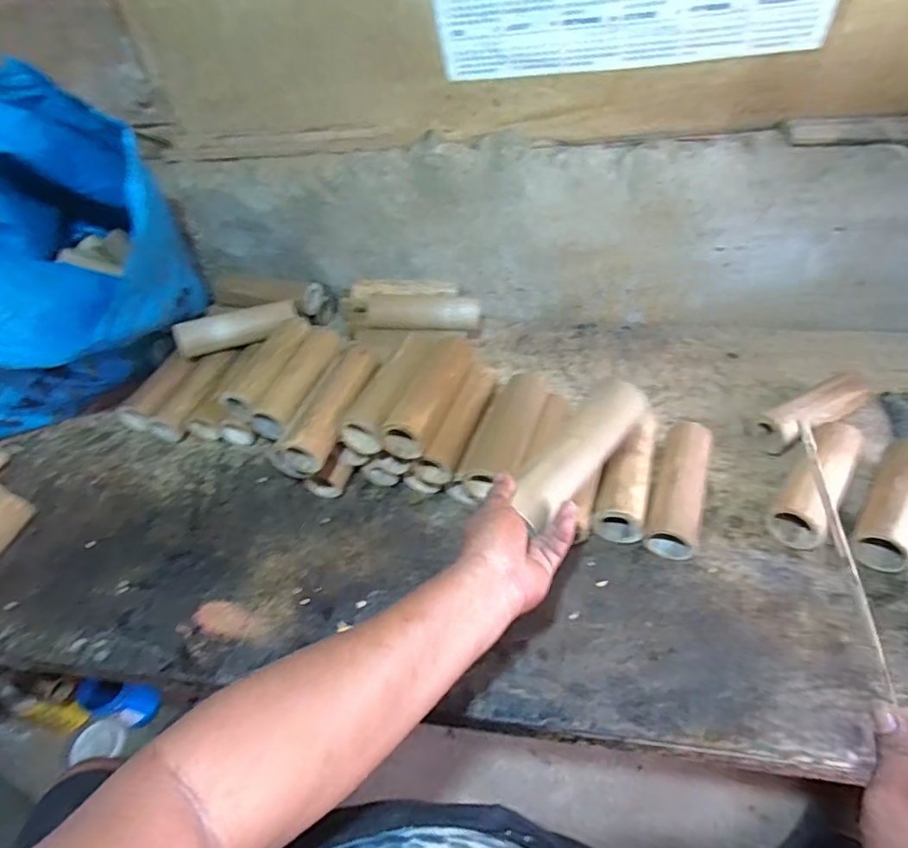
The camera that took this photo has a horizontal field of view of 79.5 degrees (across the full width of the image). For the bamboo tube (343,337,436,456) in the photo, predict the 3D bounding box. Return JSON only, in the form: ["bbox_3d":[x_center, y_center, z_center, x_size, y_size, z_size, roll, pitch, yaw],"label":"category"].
[{"bbox_3d":[-0.076,-0.042,0.695,0.057,0.049,0.179,11,47,18],"label":"bamboo tube"}]

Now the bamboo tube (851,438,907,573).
[{"bbox_3d":[0.504,0.082,0.620,0.055,0.055,0.193,26,53,30],"label":"bamboo tube"}]

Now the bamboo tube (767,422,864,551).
[{"bbox_3d":[0.430,0.067,0.643,0.055,0.063,0.191,28,54,31],"label":"bamboo tube"}]

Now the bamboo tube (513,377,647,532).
[{"bbox_3d":[0.123,0.025,0.539,0.043,0.041,0.173,33,70,34],"label":"bamboo tube"}]

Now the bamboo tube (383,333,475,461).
[{"bbox_3d":[-0.028,-0.040,0.669,0.052,0.045,0.180,11,47,18],"label":"bamboo tube"}]

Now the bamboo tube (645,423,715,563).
[{"bbox_3d":[0.270,0.077,0.651,0.054,0.055,0.181,14,48,21],"label":"bamboo tube"}]

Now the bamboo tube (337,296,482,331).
[{"bbox_3d":[-0.081,-0.184,0.903,0.251,0.065,0.074,0,45,8],"label":"bamboo tube"}]

